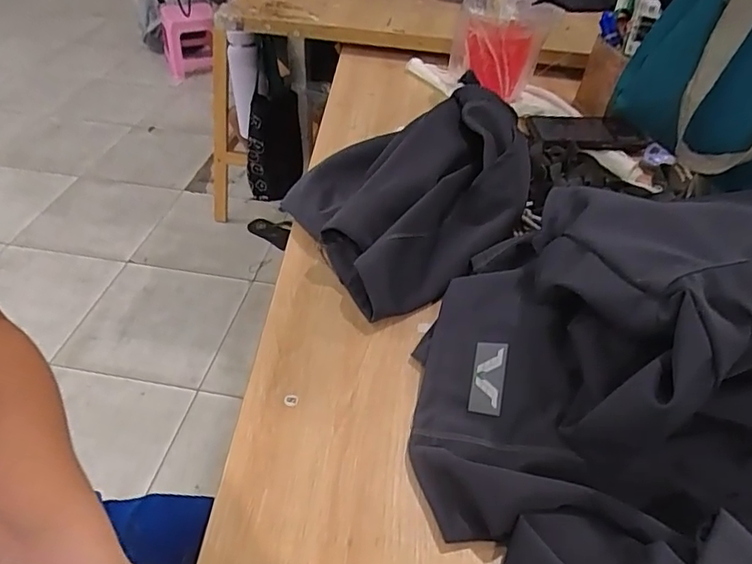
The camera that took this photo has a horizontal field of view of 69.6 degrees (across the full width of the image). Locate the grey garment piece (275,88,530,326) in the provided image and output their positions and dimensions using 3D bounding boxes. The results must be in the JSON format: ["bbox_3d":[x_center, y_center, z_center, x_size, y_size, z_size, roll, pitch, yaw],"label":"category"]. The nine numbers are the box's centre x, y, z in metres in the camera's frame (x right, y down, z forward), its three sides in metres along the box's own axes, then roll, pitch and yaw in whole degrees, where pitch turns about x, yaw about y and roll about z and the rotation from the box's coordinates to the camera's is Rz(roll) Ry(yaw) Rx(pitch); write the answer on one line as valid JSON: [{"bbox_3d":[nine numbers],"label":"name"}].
[{"bbox_3d":[0.054,-0.107,0.600,0.276,0.091,0.230,-24,49,-24],"label":"grey garment piece"}]

